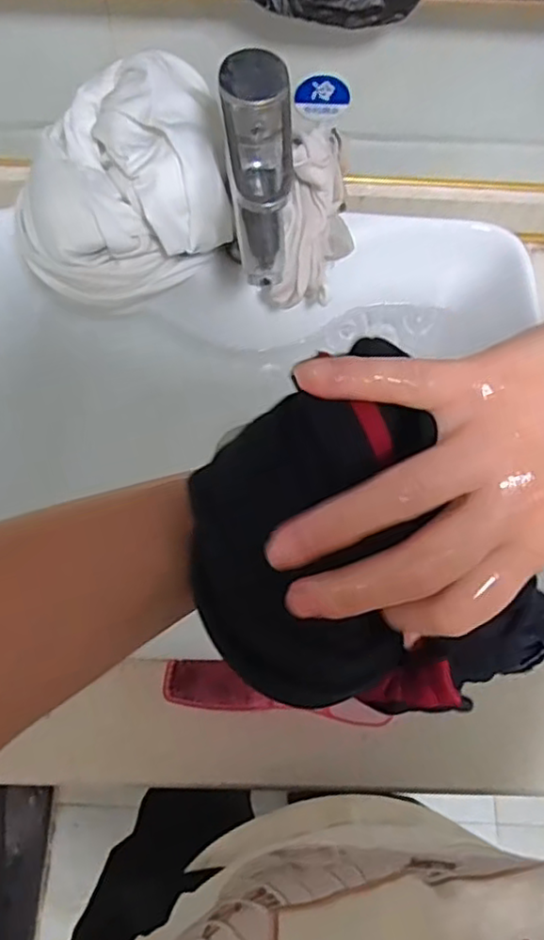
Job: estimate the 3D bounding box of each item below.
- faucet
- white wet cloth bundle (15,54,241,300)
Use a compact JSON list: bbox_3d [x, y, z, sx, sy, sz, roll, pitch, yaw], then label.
[{"bbox_3d":[-0.007,-0.190,0.404,0.044,0.070,0.122,-1,72,-1],"label":"faucet"},{"bbox_3d":[-0.116,-0.224,0.493,0.156,0.103,0.141,-9,72,-4],"label":"white wet cloth bundle"}]

